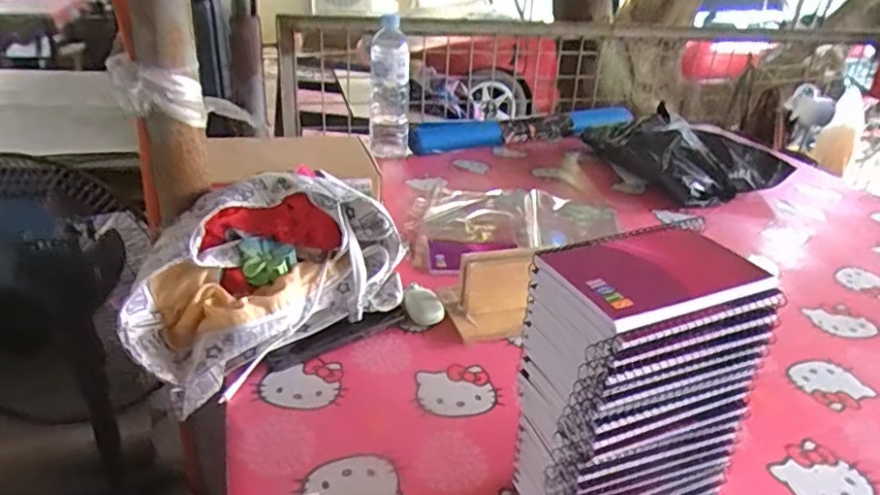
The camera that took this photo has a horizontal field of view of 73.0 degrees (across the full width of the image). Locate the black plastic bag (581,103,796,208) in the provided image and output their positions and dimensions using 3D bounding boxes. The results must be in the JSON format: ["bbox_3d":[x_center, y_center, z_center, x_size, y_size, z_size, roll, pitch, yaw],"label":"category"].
[{"bbox_3d":[0.477,-0.183,1.167,0.251,0.096,0.294,-5,29,-17],"label":"black plastic bag"}]

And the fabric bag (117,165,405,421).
[{"bbox_3d":[-0.186,0.024,0.636,0.281,0.146,0.144,-20,37,-39],"label":"fabric bag"}]

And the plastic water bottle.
[{"bbox_3d":[-0.099,-0.310,1.174,0.080,0.249,0.091,1,28,-6],"label":"plastic water bottle"}]

